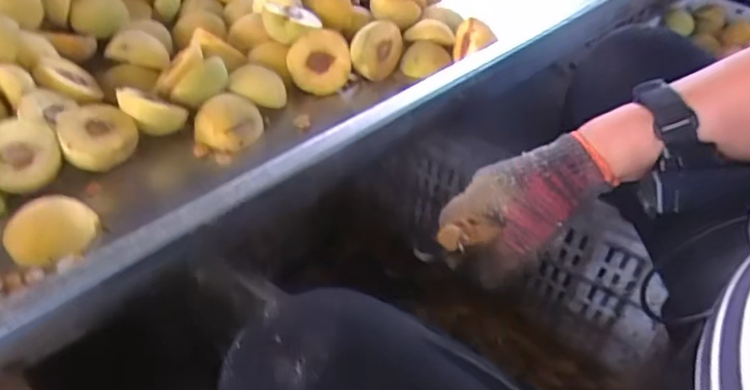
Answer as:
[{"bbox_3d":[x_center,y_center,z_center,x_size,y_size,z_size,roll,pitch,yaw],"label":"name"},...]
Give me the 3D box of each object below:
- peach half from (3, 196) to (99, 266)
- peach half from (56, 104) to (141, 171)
[{"bbox_3d":[-0.243,0.029,0.441,0.059,0.028,0.047,-18,73,-38],"label":"peach half"},{"bbox_3d":[-0.236,-0.050,0.502,0.059,0.031,0.053,-15,45,-19],"label":"peach half"}]

